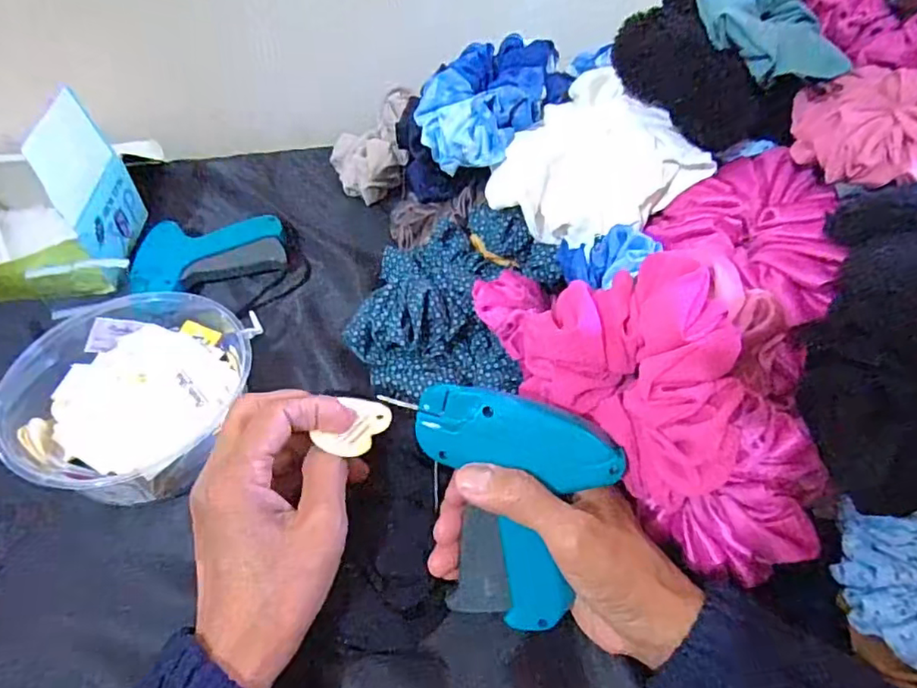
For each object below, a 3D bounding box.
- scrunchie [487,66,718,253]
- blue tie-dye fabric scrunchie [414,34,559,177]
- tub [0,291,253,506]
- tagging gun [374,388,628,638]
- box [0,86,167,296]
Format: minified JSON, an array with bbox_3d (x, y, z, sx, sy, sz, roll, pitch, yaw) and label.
[{"bbox_3d":[0.088,-0.122,0.401,0.121,0.034,0.120,-45,64,8],"label":"scrunchie"},{"bbox_3d":[0.020,-0.177,0.446,0.103,0.069,0.093,2,49,0],"label":"blue tie-dye fabric scrunchie"},{"bbox_3d":[-0.205,0.027,0.380,0.135,0.048,0.152,10,49,8],"label":"tub"},{"bbox_3d":[0.023,0.083,0.302,0.104,0.119,0.025,6,19,12],"label":"tagging gun"},{"bbox_3d":[-0.397,-0.104,0.458,0.240,0.110,0.138,-7,49,-7],"label":"box"}]

